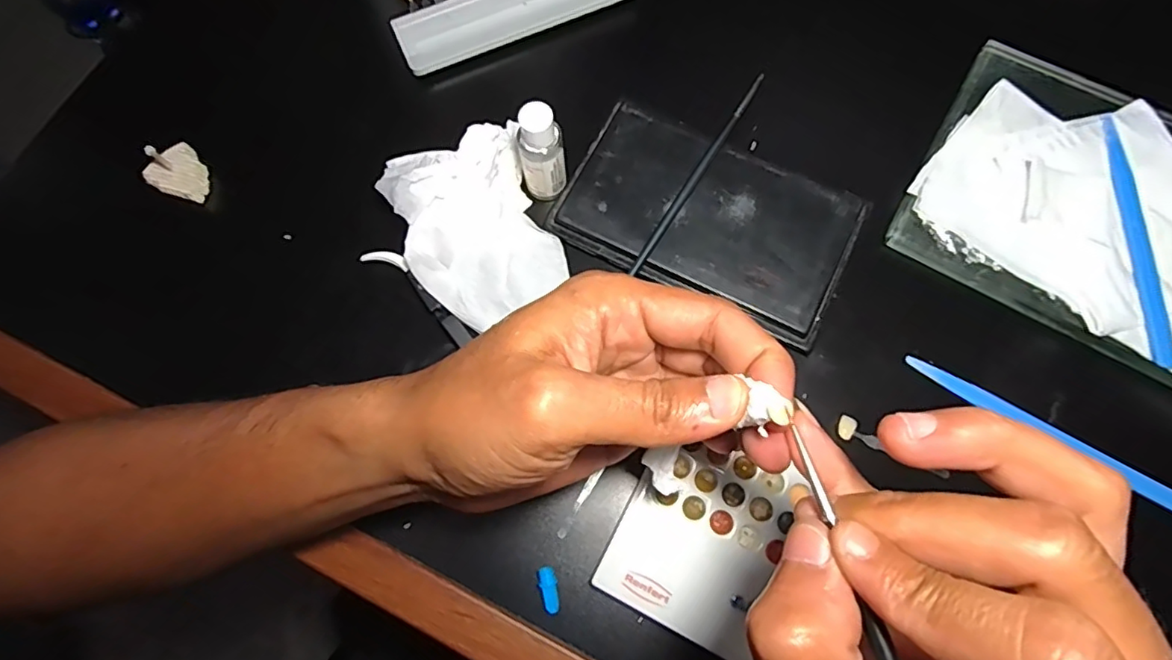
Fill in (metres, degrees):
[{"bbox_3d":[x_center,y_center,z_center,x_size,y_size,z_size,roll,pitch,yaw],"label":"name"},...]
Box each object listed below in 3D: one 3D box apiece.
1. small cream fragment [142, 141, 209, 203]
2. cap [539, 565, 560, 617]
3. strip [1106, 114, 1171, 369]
[{"bbox_3d":[-0.233,-0.091,0.322,0.034,0.026,0.029,37,78,11],"label":"small cream fragment"},{"bbox_3d":[-0.017,0.119,0.262,0.008,0.008,0.020,-6,74,0],"label":"cap"},{"bbox_3d":[0.280,-0.049,0.290,0.011,0.004,0.136,2,74,2],"label":"strip"}]

